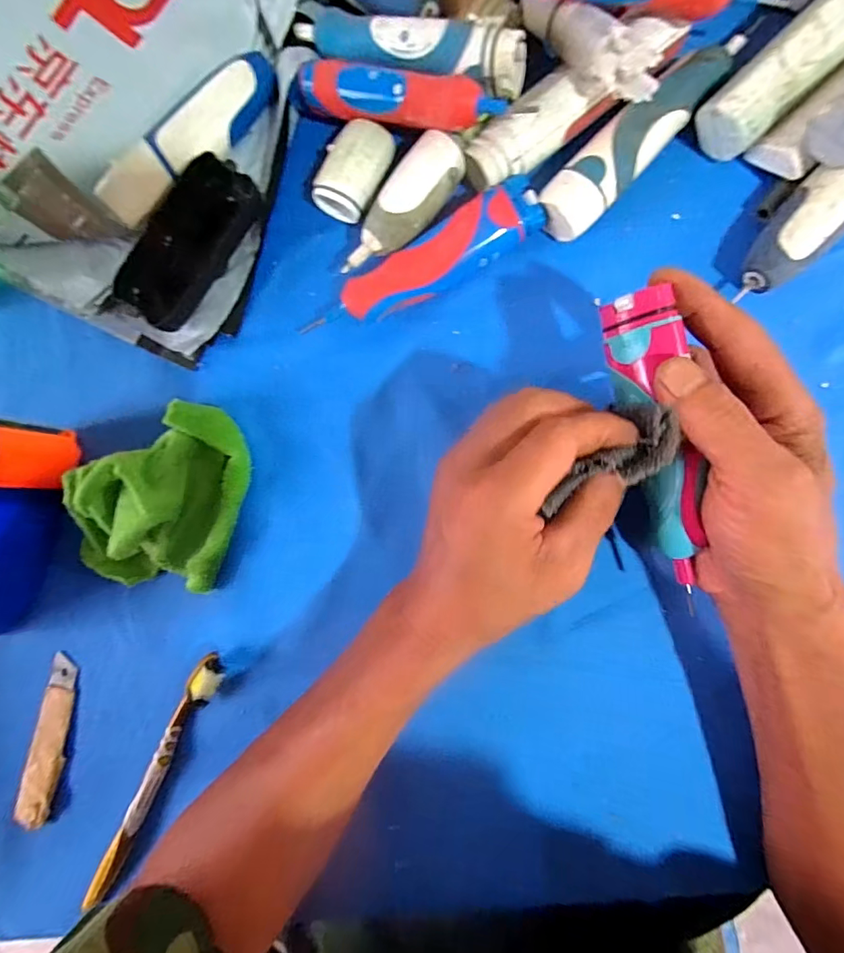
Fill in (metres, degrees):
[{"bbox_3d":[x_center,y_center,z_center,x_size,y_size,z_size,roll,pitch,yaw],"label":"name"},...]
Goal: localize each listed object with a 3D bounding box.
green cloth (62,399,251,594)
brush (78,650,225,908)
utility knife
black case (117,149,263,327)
[{"bbox_3d":[-0.165,0.014,0.286,0.089,0.048,0.123,16,89,7],"label":"green cloth"},{"bbox_3d":[-0.171,0.191,0.296,0.019,0.021,0.168,29,93,6],"label":"brush"},{"bbox_3d":[-0.252,0.178,0.309,0.023,0.012,0.109,10,91,7],"label":"utility knife"},{"bbox_3d":[-0.153,-0.152,0.301,0.050,0.020,0.107,34,93,6],"label":"black case"}]

